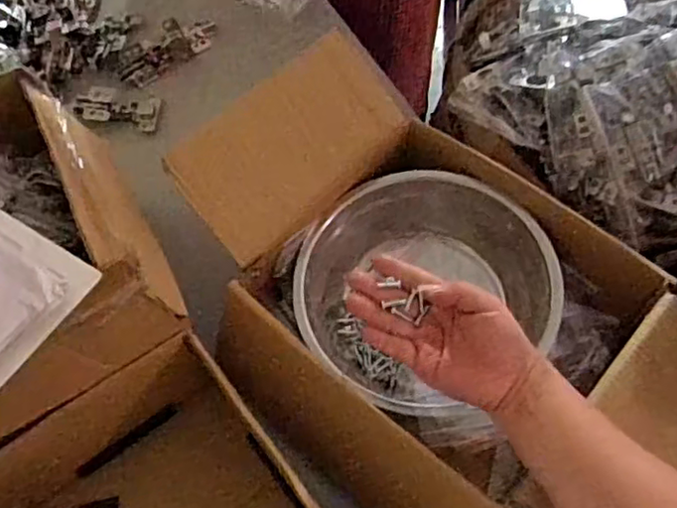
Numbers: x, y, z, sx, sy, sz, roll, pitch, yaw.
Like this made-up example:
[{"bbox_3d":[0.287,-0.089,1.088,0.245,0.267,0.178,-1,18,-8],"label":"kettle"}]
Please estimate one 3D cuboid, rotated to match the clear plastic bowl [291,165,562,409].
[{"bbox_3d":[0.083,0.037,0.671,0.248,0.084,0.245,-25,63,-12],"label":"clear plastic bowl"}]

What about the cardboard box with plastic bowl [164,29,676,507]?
[{"bbox_3d":[0.089,0.050,0.622,0.497,0.160,0.320,40,69,20],"label":"cardboard box with plastic bowl"}]

